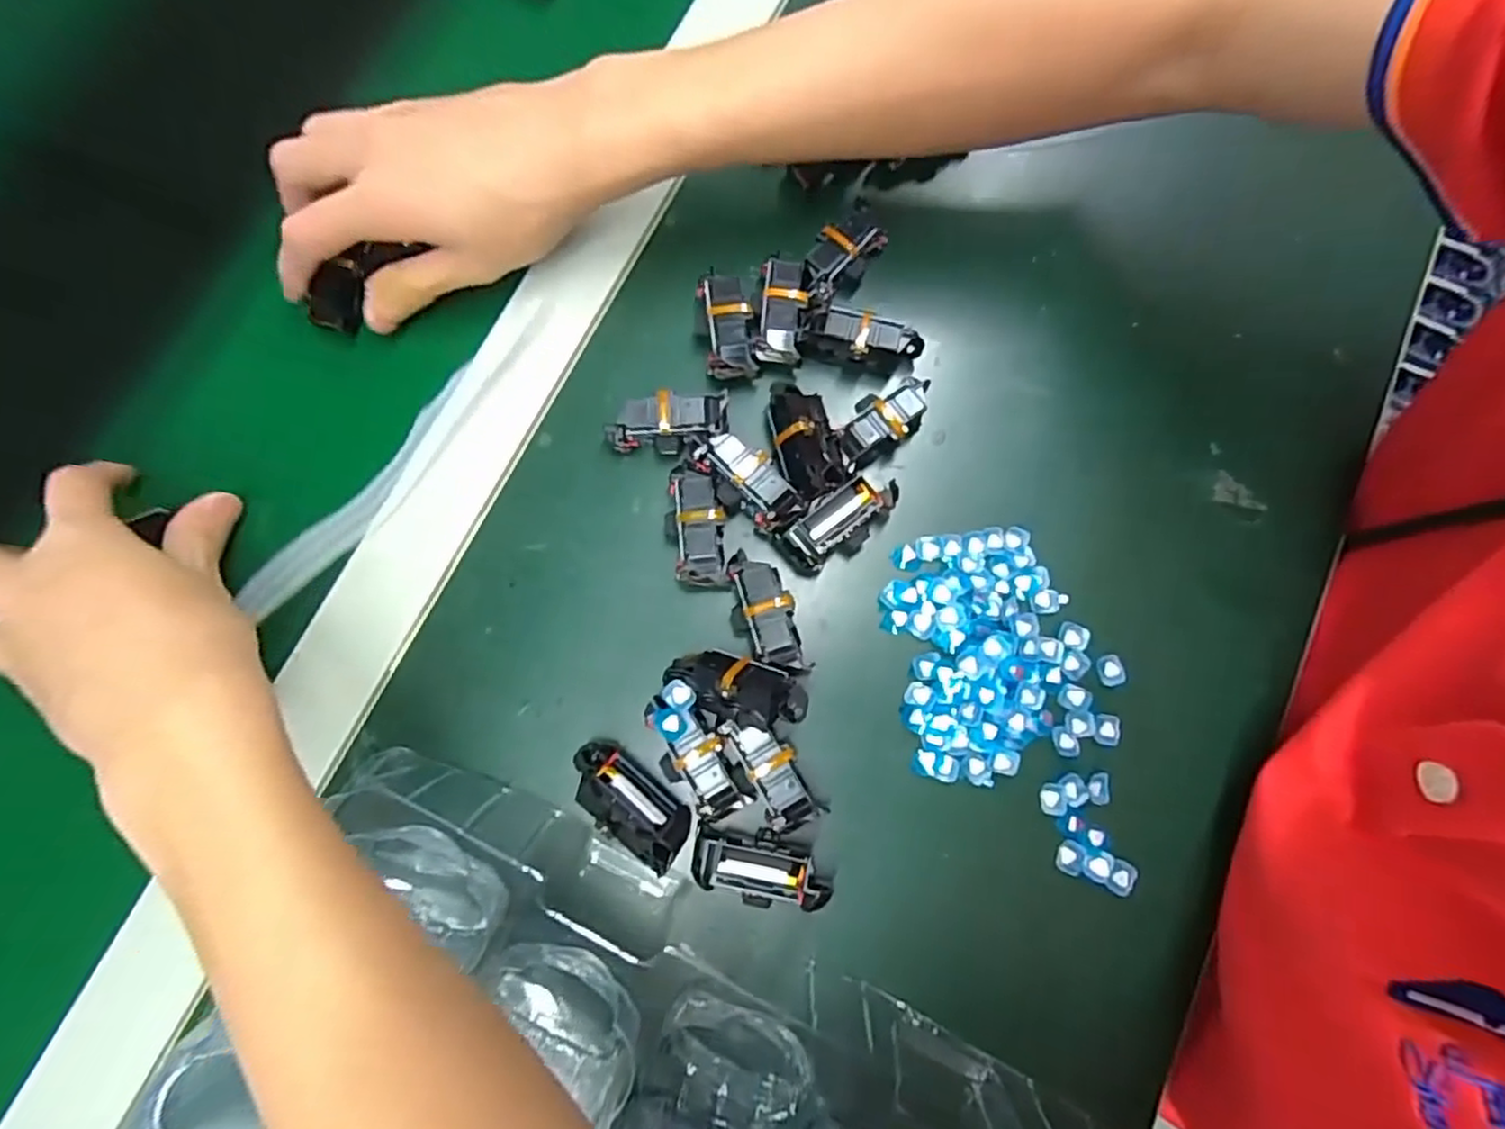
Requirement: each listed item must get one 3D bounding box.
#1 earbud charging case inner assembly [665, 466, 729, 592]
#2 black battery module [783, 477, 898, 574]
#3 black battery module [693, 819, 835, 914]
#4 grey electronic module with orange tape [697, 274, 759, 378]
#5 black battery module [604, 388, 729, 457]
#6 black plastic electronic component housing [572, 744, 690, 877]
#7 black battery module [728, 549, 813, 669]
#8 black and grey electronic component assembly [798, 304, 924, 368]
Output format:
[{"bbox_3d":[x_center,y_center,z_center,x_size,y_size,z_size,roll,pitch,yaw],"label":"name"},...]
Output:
[{"bbox_3d":[-0.024,-0.015,0.302,0.024,0.027,0.052,-4,79,-1],"label":"earbud charging case inner assembly"},{"bbox_3d":[0.037,-0.017,0.301,0.053,0.018,0.025,-41,82,-8],"label":"black battery module"},{"bbox_3d":[0.004,0.118,0.275,0.053,0.022,0.024,8,79,1],"label":"black battery module"},{"bbox_3d":[-0.011,-0.107,0.320,0.022,0.023,0.048,-8,79,-2],"label":"grey electronic module with orange tape"},{"bbox_3d":[-0.037,-0.062,0.309,0.053,0.022,0.022,-4,79,-1],"label":"black battery module"},{"bbox_3d":[-0.050,0.094,0.277,0.054,0.024,0.025,37,81,7],"label":"black plastic electronic component housing"},{"bbox_3d":[0.005,0.021,0.297,0.024,0.028,0.051,-14,79,-3],"label":"black battery module"},{"bbox_3d":[0.050,-0.101,0.321,0.052,0.024,0.018,15,79,2],"label":"black and grey electronic component assembly"}]

